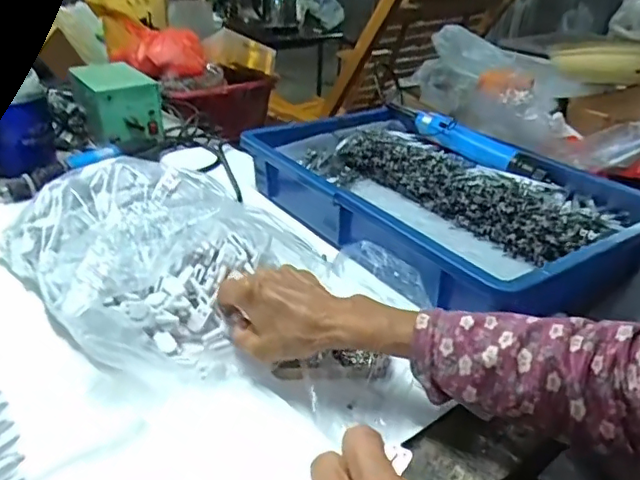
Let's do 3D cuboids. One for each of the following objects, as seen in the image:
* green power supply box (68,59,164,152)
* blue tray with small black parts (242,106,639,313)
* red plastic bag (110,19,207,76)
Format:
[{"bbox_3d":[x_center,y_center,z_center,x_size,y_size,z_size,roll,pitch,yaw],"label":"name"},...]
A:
[{"bbox_3d":[-0.326,-0.218,0.907,0.094,0.091,0.178,-17,35,-31],"label":"green power supply box"},{"bbox_3d":[0.130,-0.055,0.670,0.283,0.089,0.452,-16,34,-29],"label":"blue tray with small black parts"},{"bbox_3d":[-0.354,-0.422,1.218,0.144,0.076,0.212,-23,38,-38],"label":"red plastic bag"}]

